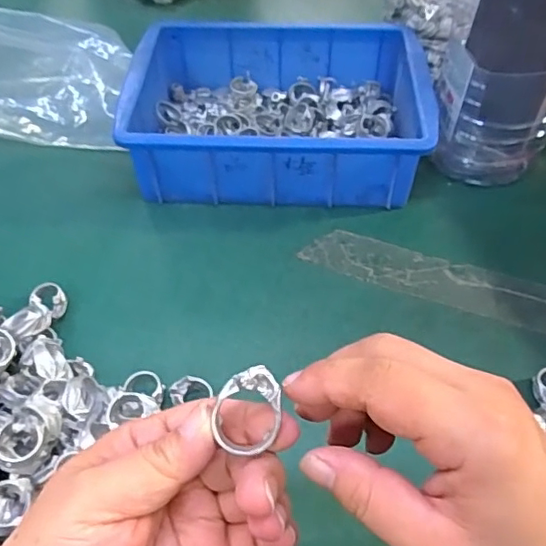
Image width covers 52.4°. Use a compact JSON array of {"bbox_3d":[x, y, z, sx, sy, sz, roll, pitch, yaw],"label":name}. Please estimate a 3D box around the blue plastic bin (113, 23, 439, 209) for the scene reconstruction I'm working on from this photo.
[{"bbox_3d":[0.005,-0.140,0.483,0.236,0.074,0.165,2,51,1],"label":"blue plastic bin"}]

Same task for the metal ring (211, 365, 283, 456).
[{"bbox_3d":[-0.009,0.050,0.205,0.022,0.006,0.031,8,93,-4],"label":"metal ring"}]

